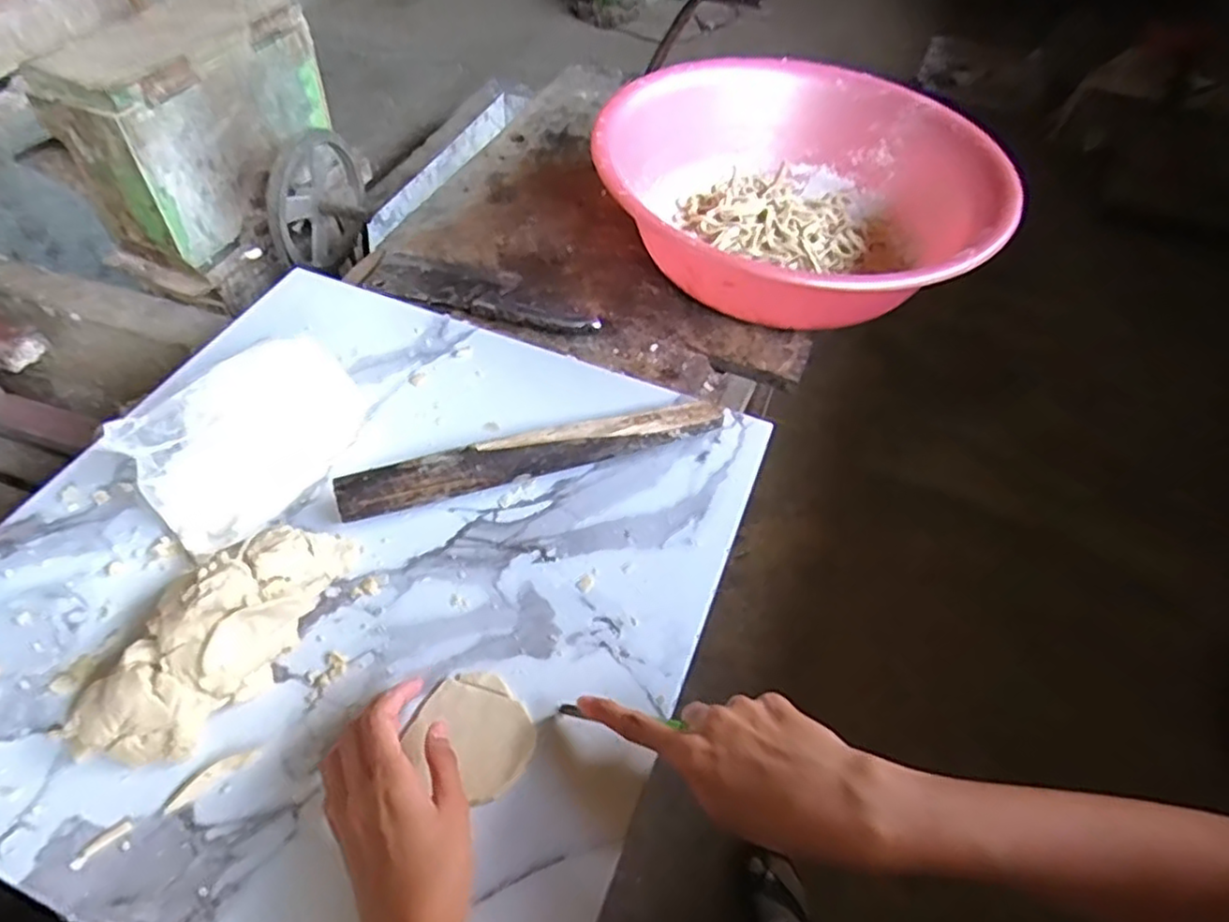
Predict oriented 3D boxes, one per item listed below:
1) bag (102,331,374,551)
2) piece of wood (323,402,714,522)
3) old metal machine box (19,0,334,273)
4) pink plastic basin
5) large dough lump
[{"bbox_3d":[-0.268,-0.023,0.515,0.075,0.087,0.160,28,53,16],"label":"bag"},{"bbox_3d":[-0.059,-0.003,0.546,0.298,0.038,0.032,-12,53,-16],"label":"piece of wood"},{"bbox_3d":[-0.547,-0.467,0.950,0.150,0.228,0.346,17,51,8],"label":"old metal machine box"},{"bbox_3d":[0.185,-0.272,0.725,0.387,0.128,0.373,3,50,-4],"label":"pink plastic basin"},{"bbox_3d":[-0.244,0.102,0.431,0.067,0.072,0.182,32,54,19],"label":"large dough lump"}]

